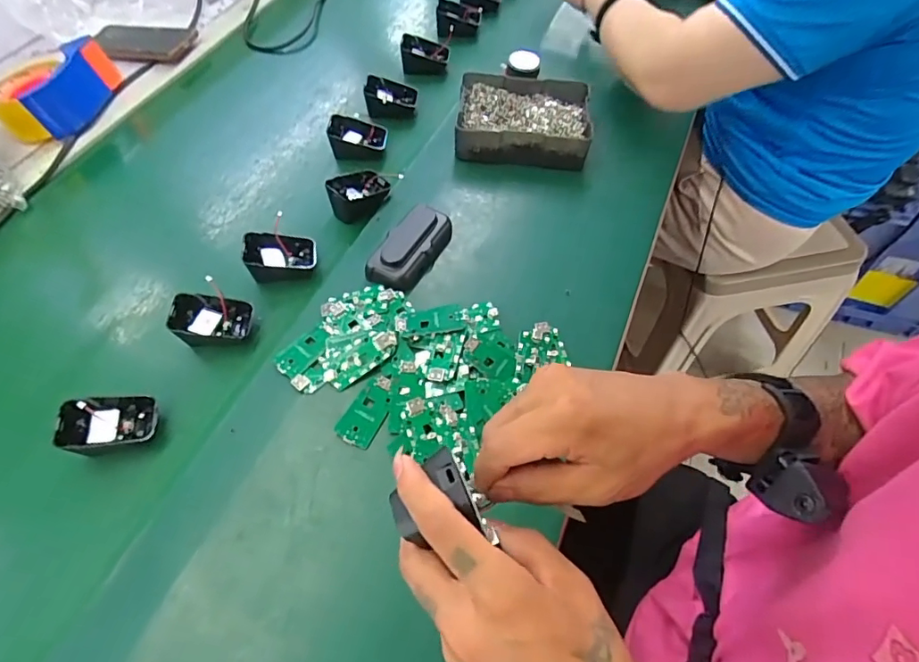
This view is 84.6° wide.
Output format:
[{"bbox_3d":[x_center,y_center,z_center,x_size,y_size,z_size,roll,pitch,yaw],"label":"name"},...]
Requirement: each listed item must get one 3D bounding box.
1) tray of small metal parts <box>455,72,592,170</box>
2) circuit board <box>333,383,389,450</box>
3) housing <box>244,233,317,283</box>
[{"bbox_3d":[0.078,-0.257,0.631,0.161,0.065,0.124,2,50,1],"label":"tray of small metal parts"},{"bbox_3d":[-0.081,0.072,0.436,0.031,0.004,0.052,27,62,3],"label":"circuit board"},{"bbox_3d":[-0.183,-0.076,0.519,0.066,0.037,0.044,-9,51,-8],"label":"housing"}]

